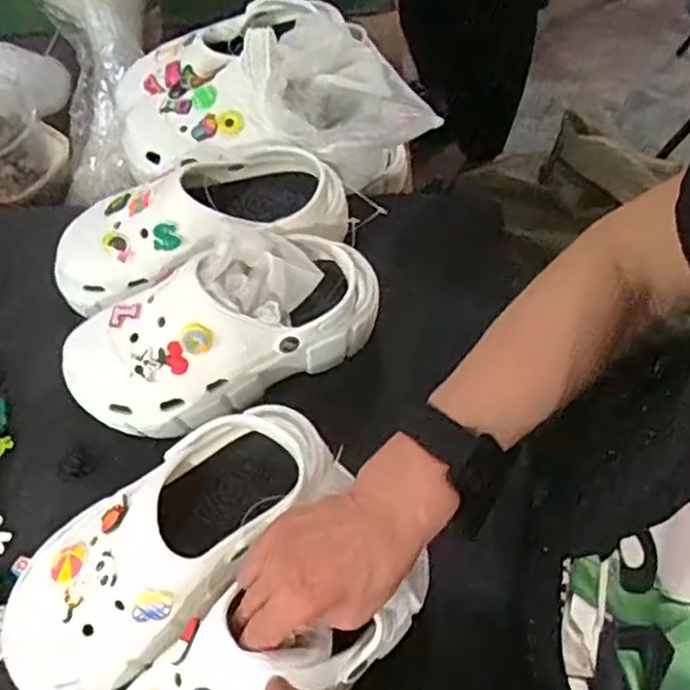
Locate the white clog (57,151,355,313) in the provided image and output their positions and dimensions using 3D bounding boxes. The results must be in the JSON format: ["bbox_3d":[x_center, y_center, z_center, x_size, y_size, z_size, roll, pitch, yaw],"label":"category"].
[{"bbox_3d":[-0.125,-0.104,0.622,0.257,0.091,0.121,-25,65,-10],"label":"white clog"}]

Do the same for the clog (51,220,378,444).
[{"bbox_3d":[-0.097,-0.013,0.588,0.255,0.114,0.105,-24,64,-9],"label":"clog"}]

